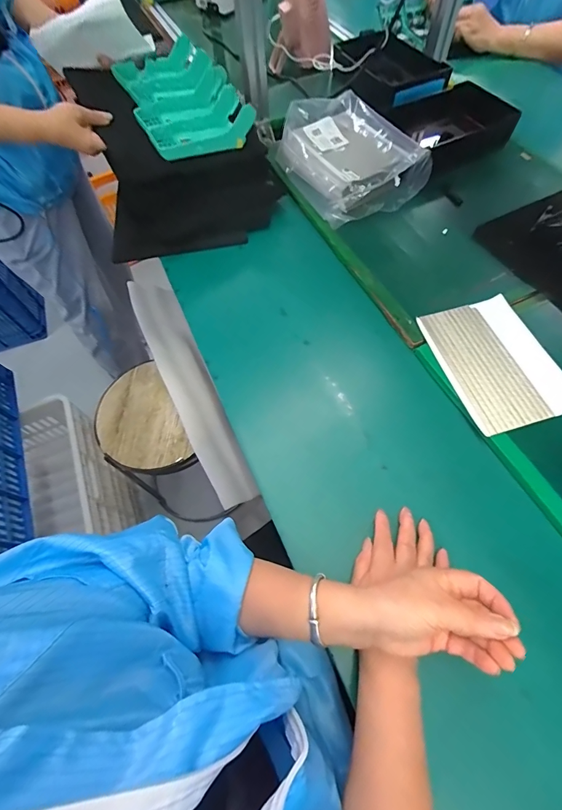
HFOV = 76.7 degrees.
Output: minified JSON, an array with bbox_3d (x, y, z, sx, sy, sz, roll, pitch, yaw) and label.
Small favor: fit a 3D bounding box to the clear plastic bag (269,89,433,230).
[{"bbox_3d":[0.117,-0.485,0.673,0.206,0.072,0.283,-26,69,-14],"label":"clear plastic bag"}]

